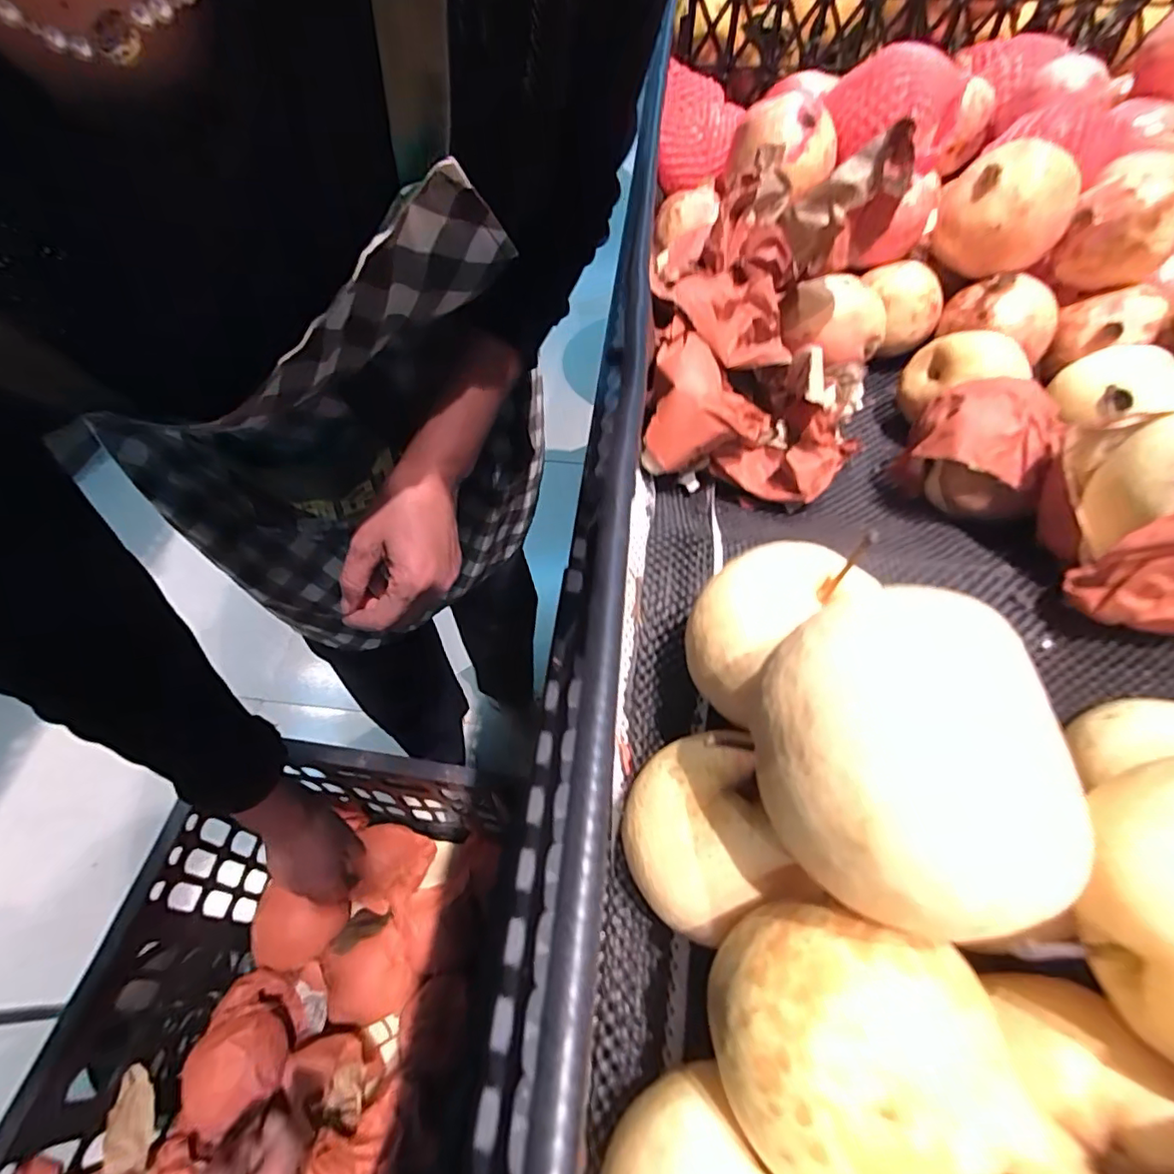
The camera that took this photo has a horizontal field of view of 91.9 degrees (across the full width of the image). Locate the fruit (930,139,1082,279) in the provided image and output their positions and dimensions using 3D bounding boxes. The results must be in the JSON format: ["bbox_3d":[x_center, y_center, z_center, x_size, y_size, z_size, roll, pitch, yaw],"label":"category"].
[{"bbox_3d":[0.320,-0.291,0.438,0.074,0.069,0.081,-24,57,-11],"label":"fruit"}]

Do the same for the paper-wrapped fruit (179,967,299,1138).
[{"bbox_3d":[-0.327,0.436,0.543,0.084,0.087,0.117,-13,56,-4],"label":"paper-wrapped fruit"}]

